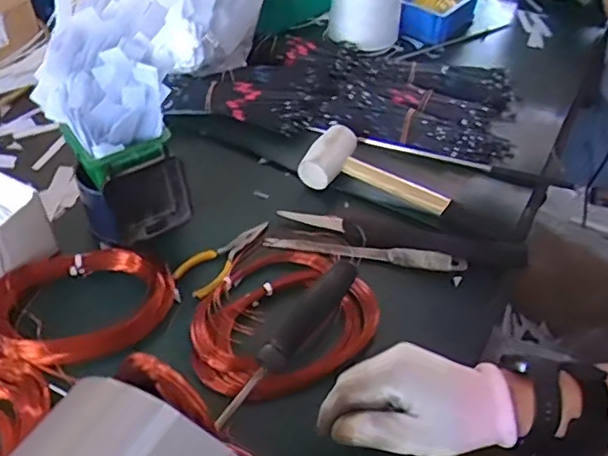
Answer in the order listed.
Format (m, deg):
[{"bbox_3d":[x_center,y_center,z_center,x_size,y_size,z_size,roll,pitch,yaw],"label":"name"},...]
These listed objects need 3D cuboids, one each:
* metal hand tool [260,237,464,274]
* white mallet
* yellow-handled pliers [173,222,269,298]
[{"bbox_3d":[0.064,0.025,0.635,0.208,0.014,0.019,7,45,4],"label":"metal hand tool"},{"bbox_3d":[0.088,-0.064,0.702,0.174,0.043,0.083,19,47,16],"label":"white mallet"},{"bbox_3d":[-0.077,0.027,0.625,0.047,0.011,0.116,32,52,26],"label":"yellow-handled pliers"}]

